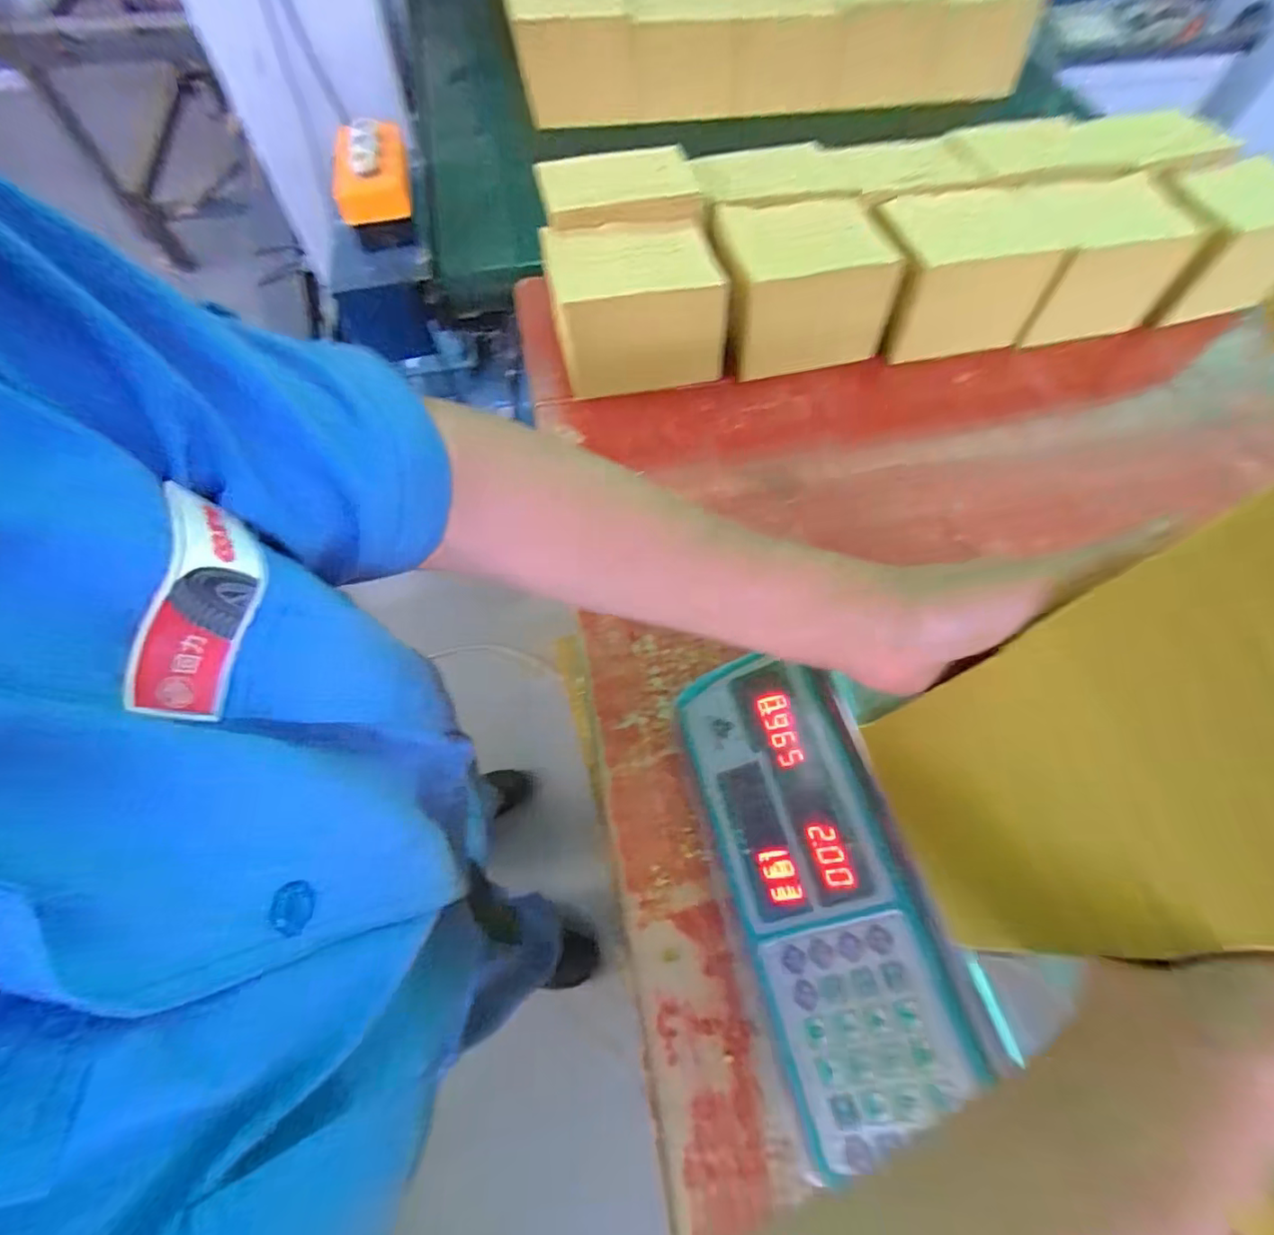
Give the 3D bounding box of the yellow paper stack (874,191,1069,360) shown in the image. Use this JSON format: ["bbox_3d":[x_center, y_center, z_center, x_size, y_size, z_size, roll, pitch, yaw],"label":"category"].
[{"bbox_3d":[0.357,-0.390,0.639,0.179,0.118,0.123,-10,62,-5],"label":"yellow paper stack"}]

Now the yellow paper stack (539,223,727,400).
[{"bbox_3d":[-0.004,-0.332,0.604,0.180,0.123,0.116,-9,62,-4],"label":"yellow paper stack"}]

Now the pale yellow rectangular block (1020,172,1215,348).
[{"bbox_3d":[0.534,-0.419,0.665,0.167,0.131,0.112,-10,64,-7],"label":"pale yellow rectangular block"}]

